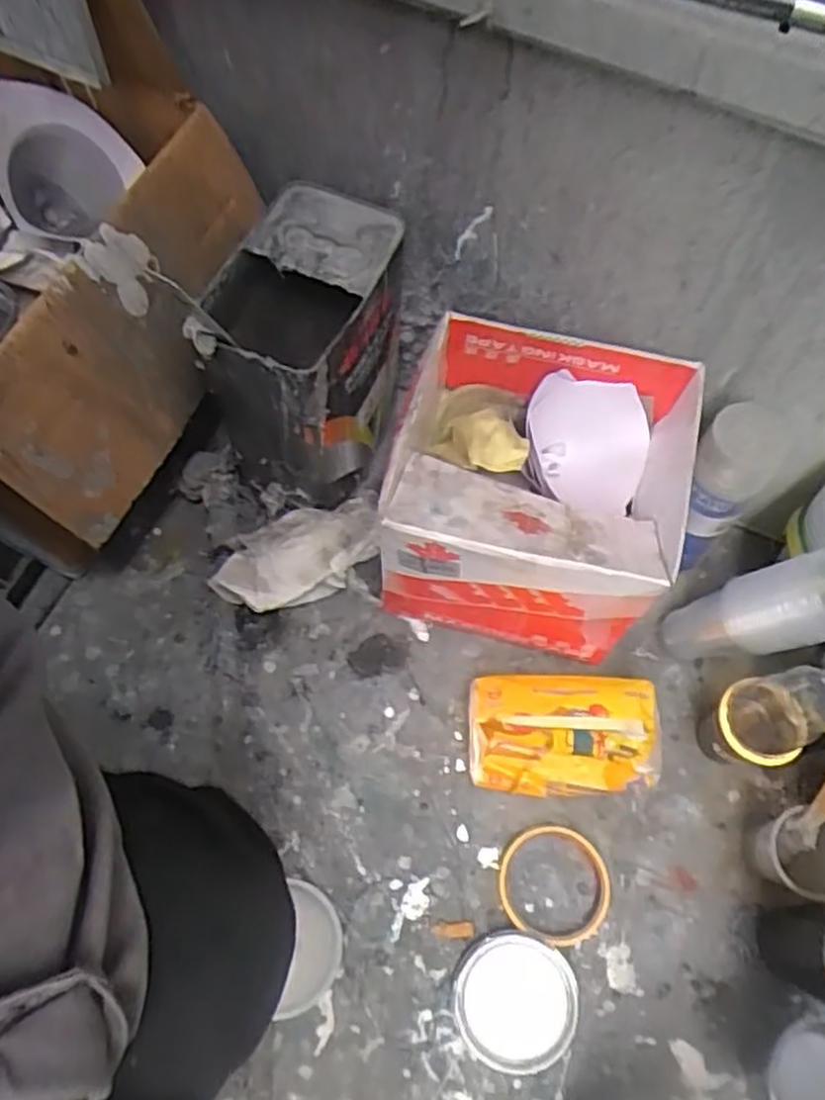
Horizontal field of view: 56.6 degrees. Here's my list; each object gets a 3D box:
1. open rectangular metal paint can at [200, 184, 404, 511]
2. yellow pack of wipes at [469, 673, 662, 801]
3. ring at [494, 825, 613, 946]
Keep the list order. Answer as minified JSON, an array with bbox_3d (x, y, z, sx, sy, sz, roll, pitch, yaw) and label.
[{"bbox_3d":[-0.089,-0.167,0.676,0.122,0.220,0.187,20,68,7],"label":"open rectangular metal paint can"},{"bbox_3d":[0.130,0.160,0.667,0.157,0.056,0.097,-2,67,-3],"label":"yellow pack of wipes"},{"bbox_3d":[0.118,0.278,0.636,0.092,0.017,0.089,-1,61,3],"label":"ring"}]

